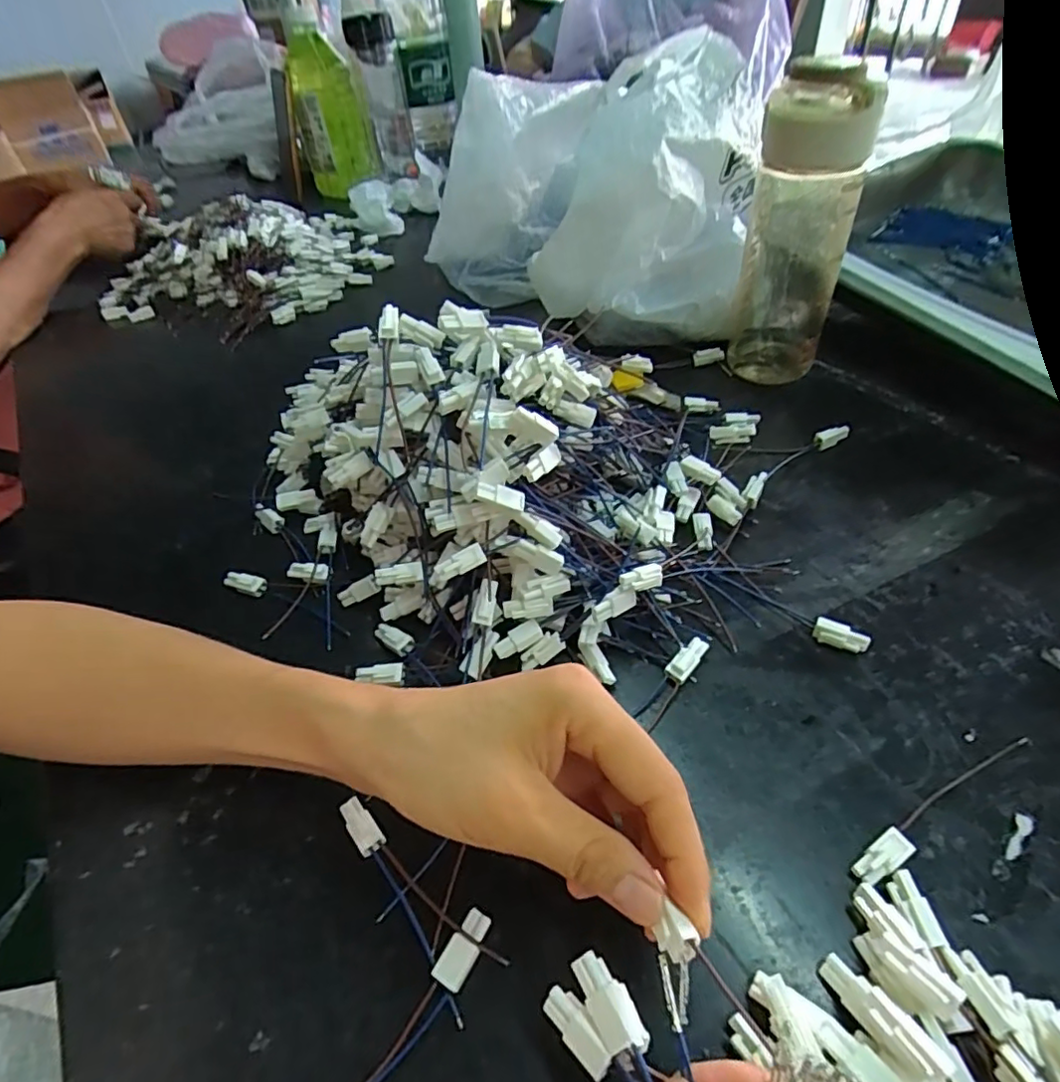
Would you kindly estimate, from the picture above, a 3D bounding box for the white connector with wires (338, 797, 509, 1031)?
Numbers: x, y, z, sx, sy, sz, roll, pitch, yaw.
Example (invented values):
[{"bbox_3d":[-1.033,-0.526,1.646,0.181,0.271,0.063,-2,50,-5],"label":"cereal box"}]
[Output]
[{"bbox_3d":[-0.046,0.136,0.238,0.023,0.011,0.093,-32,51,-23],"label":"white connector with wires"}]

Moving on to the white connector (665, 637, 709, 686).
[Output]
[{"bbox_3d":[0.079,0.059,0.298,0.026,0.007,0.010,-45,56,-14],"label":"white connector"}]

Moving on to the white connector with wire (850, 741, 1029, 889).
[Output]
[{"bbox_3d":[0.168,0.108,0.244,0.099,0.009,0.011,-25,48,-17],"label":"white connector with wire"}]

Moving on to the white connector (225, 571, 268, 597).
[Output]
[{"bbox_3d":[-0.169,0.025,0.357,0.025,0.010,0.009,7,47,12],"label":"white connector"}]

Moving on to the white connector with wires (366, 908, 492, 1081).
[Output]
[{"bbox_3d":[-0.047,0.171,0.205,0.012,0.010,0.094,31,56,31],"label":"white connector with wires"}]

